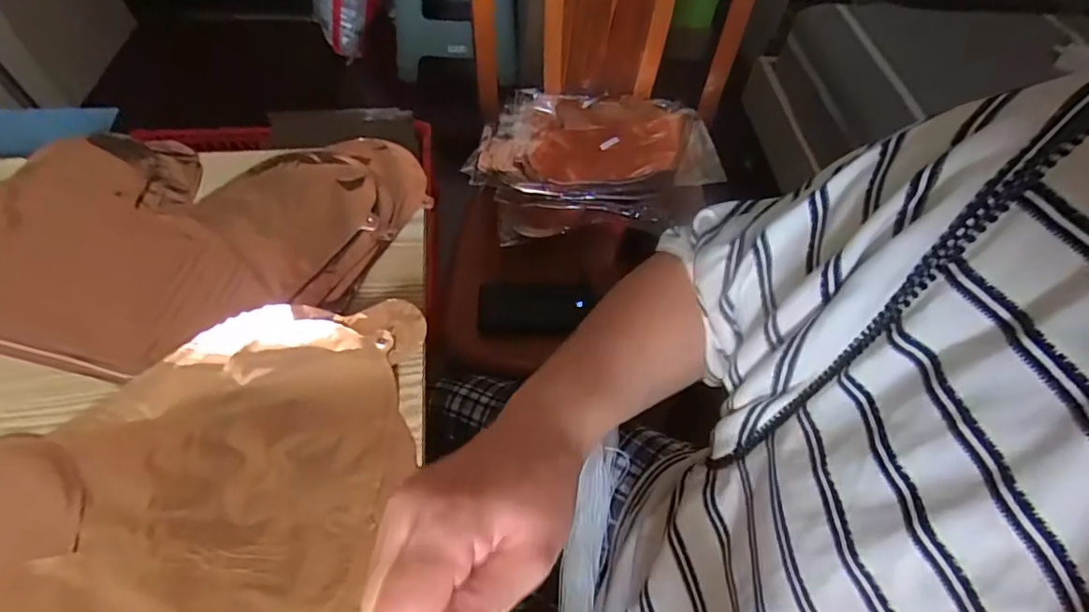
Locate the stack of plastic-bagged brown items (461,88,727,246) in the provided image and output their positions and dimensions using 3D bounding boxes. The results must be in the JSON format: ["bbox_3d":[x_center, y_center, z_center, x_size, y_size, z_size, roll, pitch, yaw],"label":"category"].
[{"bbox_3d":[0.071,-0.227,0.858,0.356,0.063,0.273,3,55,-2],"label":"stack of plastic-bagged brown items"}]

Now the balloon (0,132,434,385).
[{"bbox_3d":[-0.334,-0.060,0.422,0.444,0.014,0.220,6,55,0],"label":"balloon"}]

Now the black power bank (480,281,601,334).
[{"bbox_3d":[-0.010,0.003,0.777,0.157,0.025,0.064,2,55,-3],"label":"black power bank"}]

